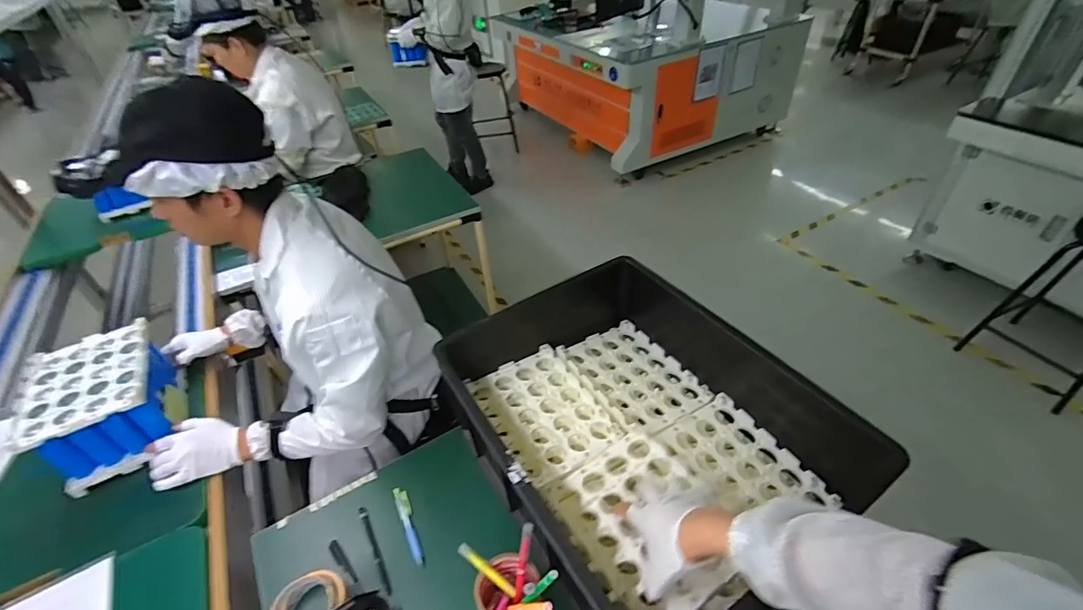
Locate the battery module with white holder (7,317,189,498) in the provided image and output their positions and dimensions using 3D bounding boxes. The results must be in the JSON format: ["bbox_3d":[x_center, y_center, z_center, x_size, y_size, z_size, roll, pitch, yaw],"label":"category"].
[{"bbox_3d":[-0.794,0.185,0.884,0.192,0.165,0.239,-25,44,-21],"label":"battery module with white holder"}]

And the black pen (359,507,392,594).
[{"bbox_3d":[-0.270,0.394,0.774,0.013,0.007,0.158,-24,44,-21],"label":"black pen"}]

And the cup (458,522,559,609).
[{"bbox_3d":[-0.040,0.389,0.639,0.097,0.136,0.109,-15,41,-11],"label":"cup"}]

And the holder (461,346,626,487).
[{"bbox_3d":[0.004,0.185,0.824,0.167,0.051,0.233,-25,44,-21],"label":"holder"}]

